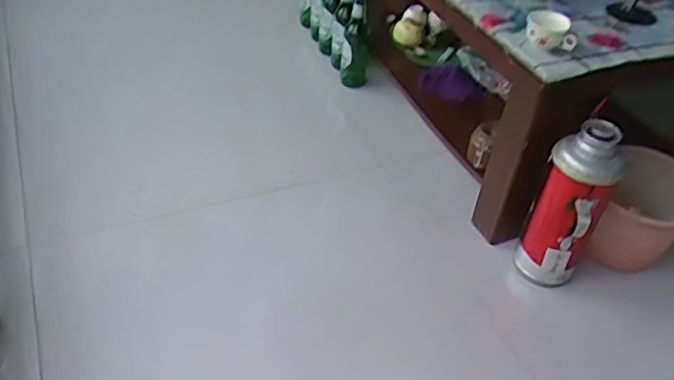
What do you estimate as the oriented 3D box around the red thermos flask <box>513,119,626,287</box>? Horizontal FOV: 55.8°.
[{"bbox_3d":[0.454,0.039,1.262,0.123,0.360,0.119,26,45,20],"label":"red thermos flask"}]

